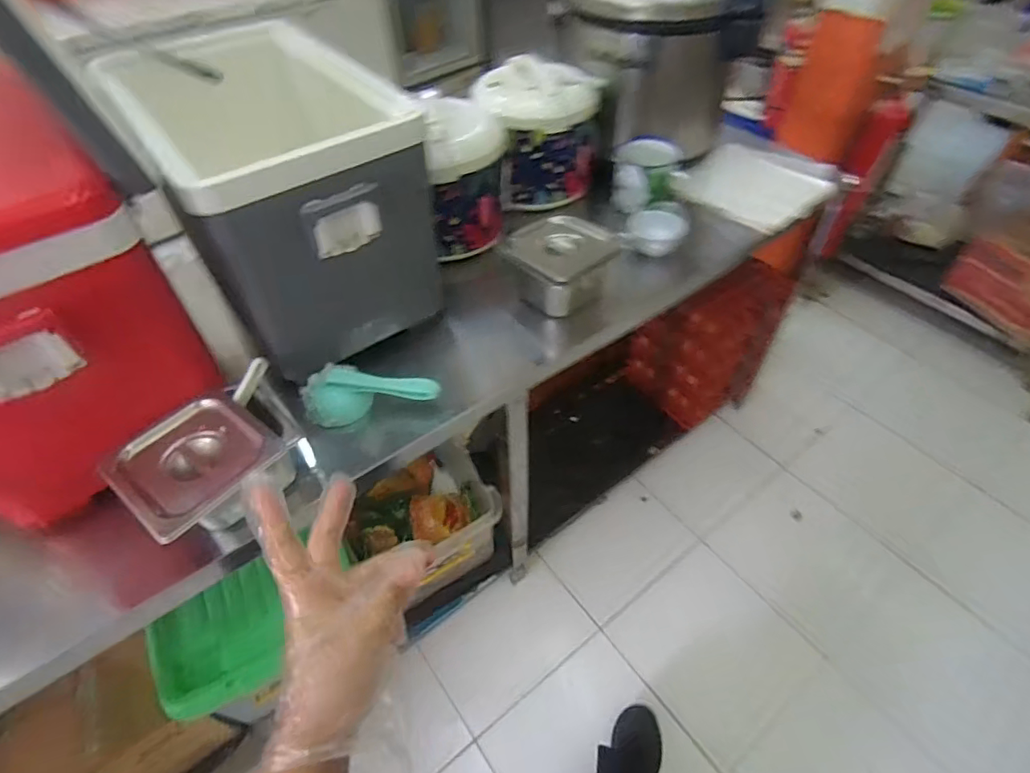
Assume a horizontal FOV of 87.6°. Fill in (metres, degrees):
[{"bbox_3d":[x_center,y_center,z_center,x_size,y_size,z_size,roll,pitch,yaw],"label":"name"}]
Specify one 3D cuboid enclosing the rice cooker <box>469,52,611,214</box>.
[{"bbox_3d":[0.056,-0.511,1.086,0.227,0.227,0.226,-10,50,-7],"label":"rice cooker"}]

